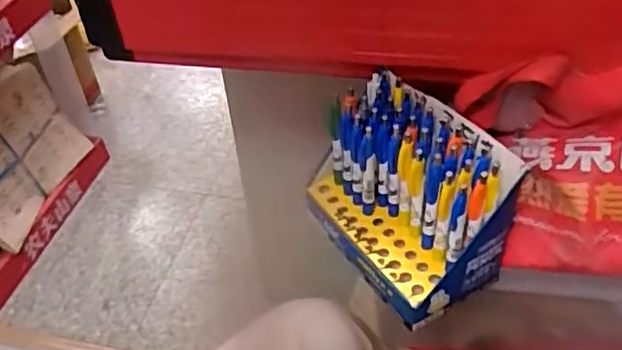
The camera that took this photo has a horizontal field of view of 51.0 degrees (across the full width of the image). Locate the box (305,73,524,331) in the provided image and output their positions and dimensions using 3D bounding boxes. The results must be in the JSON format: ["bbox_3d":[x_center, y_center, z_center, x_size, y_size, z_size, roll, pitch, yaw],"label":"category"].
[{"bbox_3d":[0.083,0.014,0.578,0.107,0.134,0.179,-28,48,-22],"label":"box"}]

